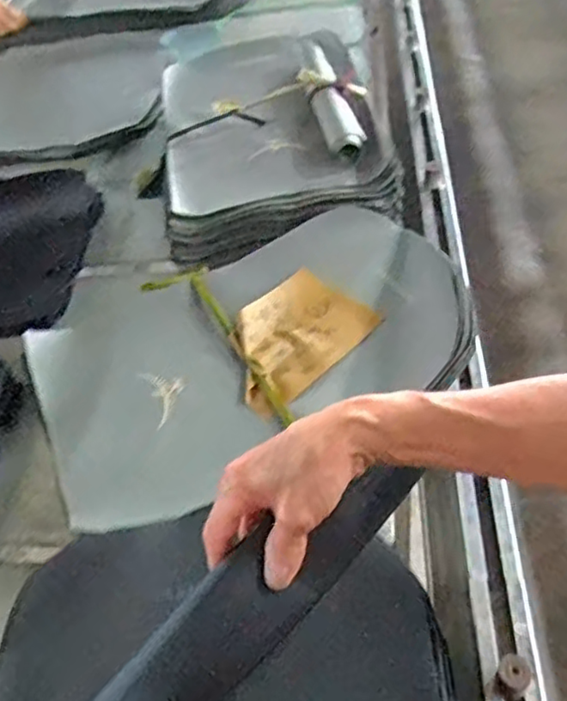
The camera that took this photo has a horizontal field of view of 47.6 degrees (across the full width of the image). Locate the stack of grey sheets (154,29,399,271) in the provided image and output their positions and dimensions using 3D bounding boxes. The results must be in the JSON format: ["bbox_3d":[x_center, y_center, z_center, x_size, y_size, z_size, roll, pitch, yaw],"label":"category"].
[{"bbox_3d":[-0.026,-0.349,1.011,0.320,0.091,0.522,-11,48,2],"label":"stack of grey sheets"}]

